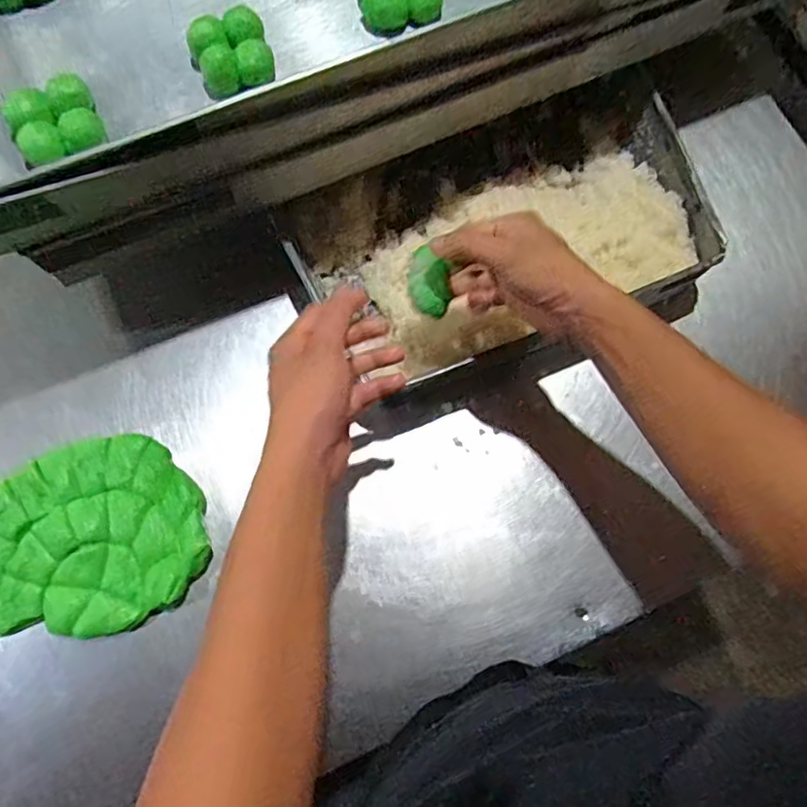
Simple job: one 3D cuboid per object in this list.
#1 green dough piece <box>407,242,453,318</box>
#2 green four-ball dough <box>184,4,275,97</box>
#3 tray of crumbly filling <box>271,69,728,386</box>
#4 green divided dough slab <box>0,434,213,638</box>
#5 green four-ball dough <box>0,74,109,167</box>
[{"bbox_3d":[0.020,-0.099,0.480,0.031,0.026,0.055,-13,115,10],"label":"green dough piece"},{"bbox_3d":[-0.141,-0.287,0.489,0.064,0.033,0.063,-22,76,-6],"label":"green four-ball dough"},{"bbox_3d":[0.094,-0.165,0.573,0.382,0.061,0.231,-23,79,-6],"label":"tray of crumbly filling"},{"bbox_3d":[-0.280,0.117,0.516,0.206,0.023,0.159,-16,78,-4],"label":"green divided dough slab"},{"bbox_3d":[-0.275,-0.222,0.471,0.064,0.029,0.056,-26,77,-7],"label":"green four-ball dough"}]

